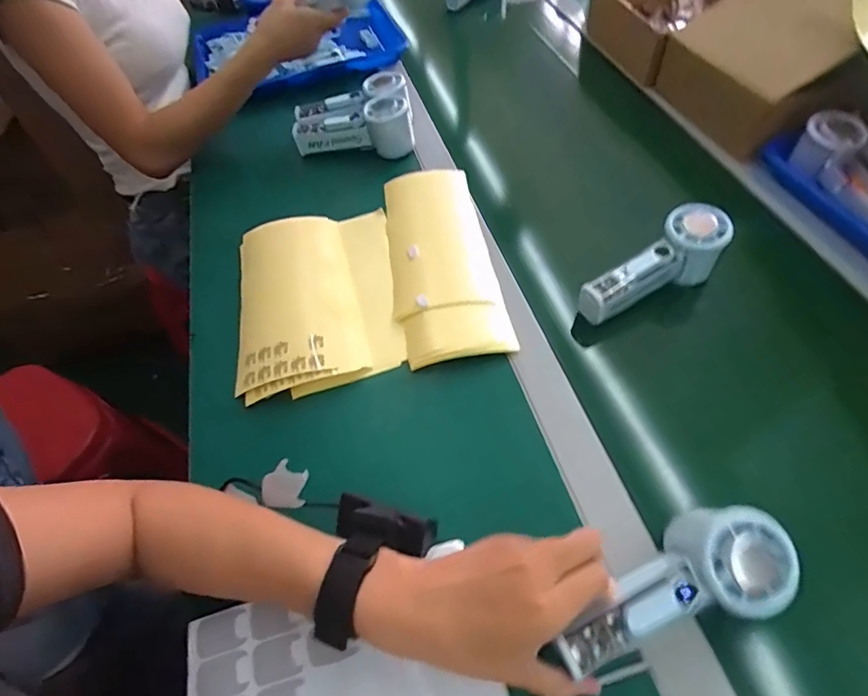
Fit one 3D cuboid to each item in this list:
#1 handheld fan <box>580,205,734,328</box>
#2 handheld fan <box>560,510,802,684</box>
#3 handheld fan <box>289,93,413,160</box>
[{"bbox_3d":[0.214,-0.077,0.495,0.161,0.054,0.053,-32,58,-2],"label":"handheld fan"},{"bbox_3d":[0.148,0.149,0.329,0.151,0.053,0.065,-22,78,3],"label":"handheld fan"},{"bbox_3d":[-0.108,-0.289,0.665,0.158,0.066,0.062,-1,55,4],"label":"handheld fan"}]

